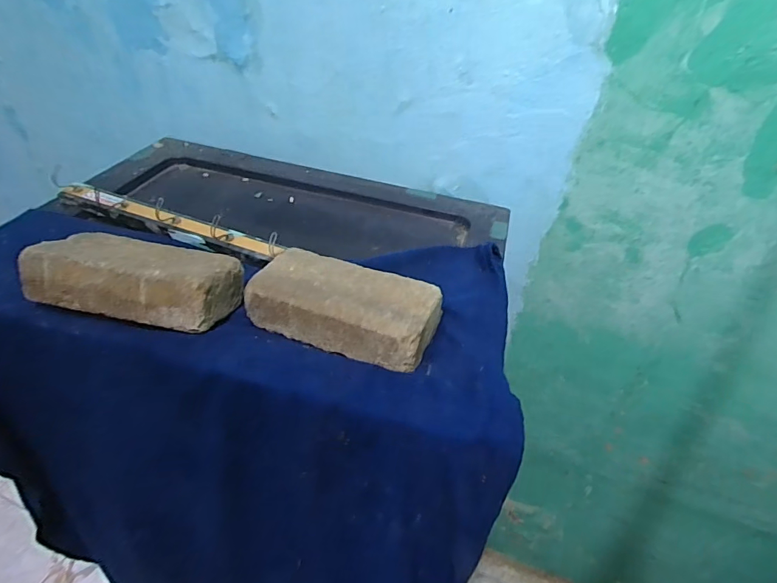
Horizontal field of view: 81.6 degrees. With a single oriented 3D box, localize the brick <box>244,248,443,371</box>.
[{"bbox_3d":[-0.051,0.015,0.521,0.211,0.057,0.103,16,38,13],"label":"brick"}]

